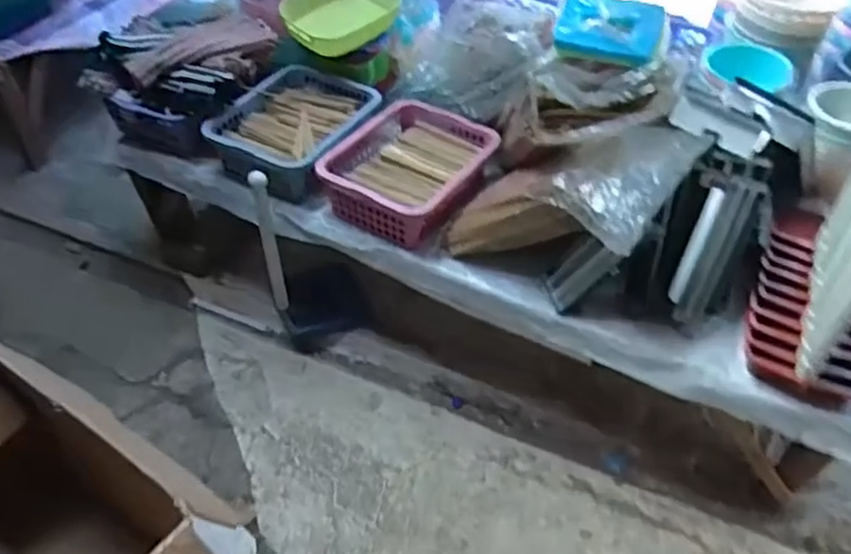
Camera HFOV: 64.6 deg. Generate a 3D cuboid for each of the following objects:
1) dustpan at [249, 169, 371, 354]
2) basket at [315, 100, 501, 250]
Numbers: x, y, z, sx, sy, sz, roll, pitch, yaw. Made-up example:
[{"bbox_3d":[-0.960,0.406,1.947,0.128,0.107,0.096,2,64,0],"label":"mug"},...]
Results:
[{"bbox_3d":[-0.295,-0.088,1.766,0.240,0.541,0.270,-5,47,-6],"label":"dustpan"},{"bbox_3d":[-0.038,-0.260,1.647,0.317,0.136,0.390,21,50,18],"label":"basket"}]

